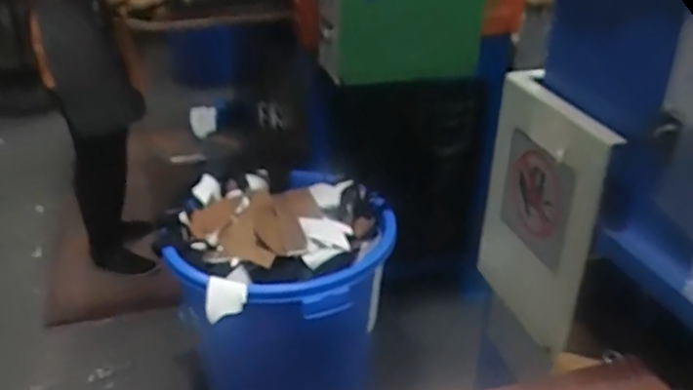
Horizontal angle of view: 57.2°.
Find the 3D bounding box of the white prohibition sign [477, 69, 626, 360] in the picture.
[{"bbox_3d":[0.207,0.016,0.710,0.021,0.280,0.203,-9,30,-18],"label":"white prohibition sign"}]

